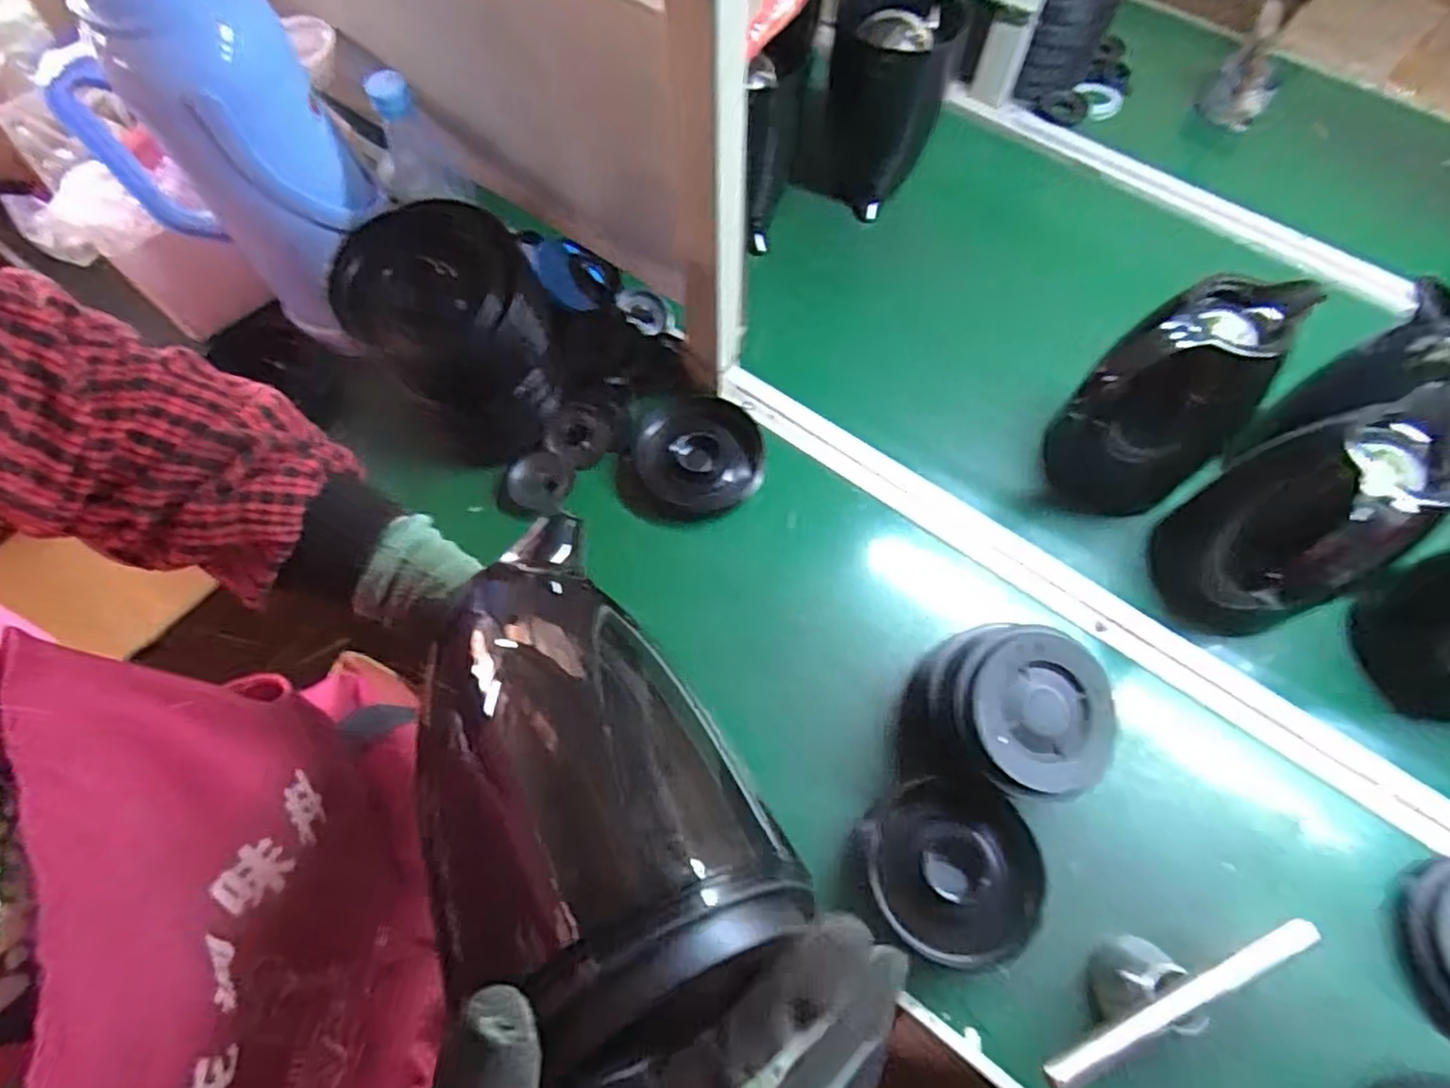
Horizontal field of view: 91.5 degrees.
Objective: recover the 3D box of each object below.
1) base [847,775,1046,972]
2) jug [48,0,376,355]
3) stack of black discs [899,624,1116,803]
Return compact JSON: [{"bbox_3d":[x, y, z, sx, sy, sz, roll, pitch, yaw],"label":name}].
[{"bbox_3d":[0.159,0.231,0.502,0.119,0.039,0.118,1,64,-1],"label":"base"},{"bbox_3d":[-0.389,-0.316,0.570,0.157,0.321,0.122,-39,71,-18],"label":"jug"},{"bbox_3d":[0.214,0.131,0.527,0.132,0.095,0.125,13,64,5],"label":"stack of black discs"}]

